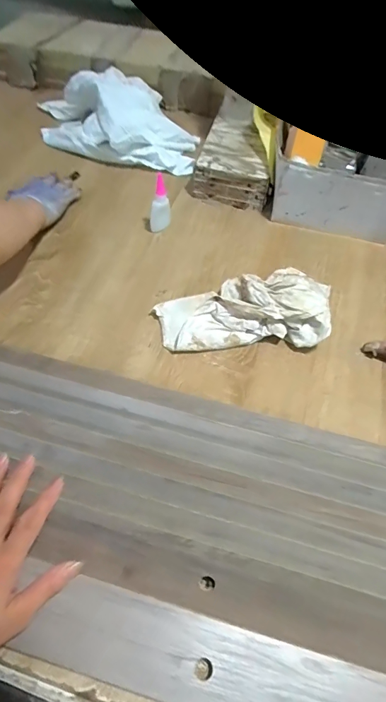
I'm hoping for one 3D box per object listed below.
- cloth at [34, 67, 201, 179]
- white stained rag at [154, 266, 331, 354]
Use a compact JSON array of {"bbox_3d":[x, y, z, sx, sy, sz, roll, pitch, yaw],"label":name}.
[{"bbox_3d":[-0.153,-0.475,0.807,0.300,0.111,0.240,-3,55,-6],"label":"cloth"},{"bbox_3d":[0.090,-0.058,0.562,0.270,0.058,0.134,-10,56,-11],"label":"white stained rag"}]

